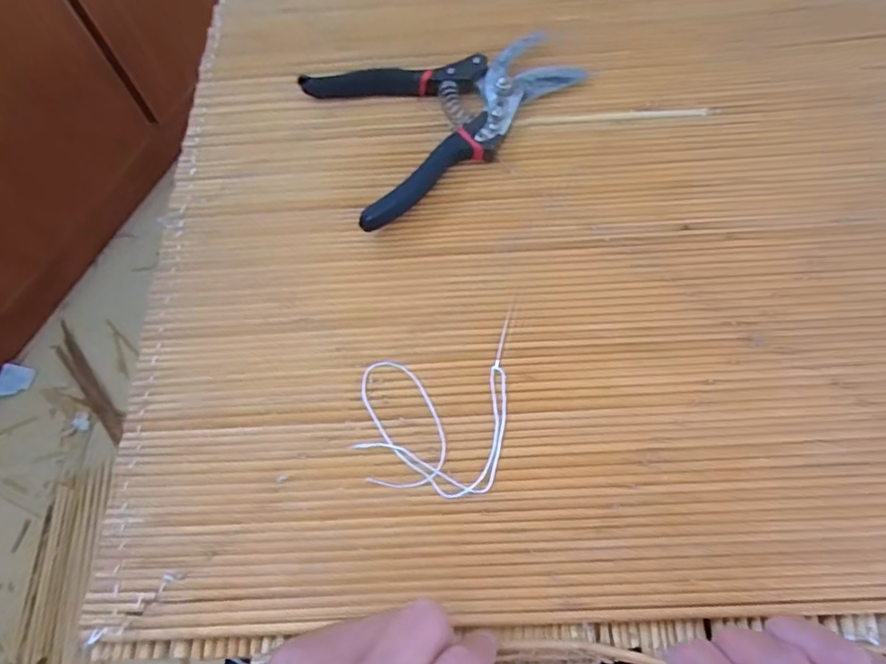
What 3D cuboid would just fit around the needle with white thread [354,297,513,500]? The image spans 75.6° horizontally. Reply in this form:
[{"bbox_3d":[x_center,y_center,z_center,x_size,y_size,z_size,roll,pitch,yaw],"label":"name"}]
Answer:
[{"bbox_3d":[-0.004,0.032,0.319,0.078,0.004,0.110,4,65,5],"label":"needle with white thread"}]

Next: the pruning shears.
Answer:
[{"bbox_3d":[-0.009,-0.165,0.407,0.194,0.021,0.130,-36,68,-14],"label":"pruning shears"}]

